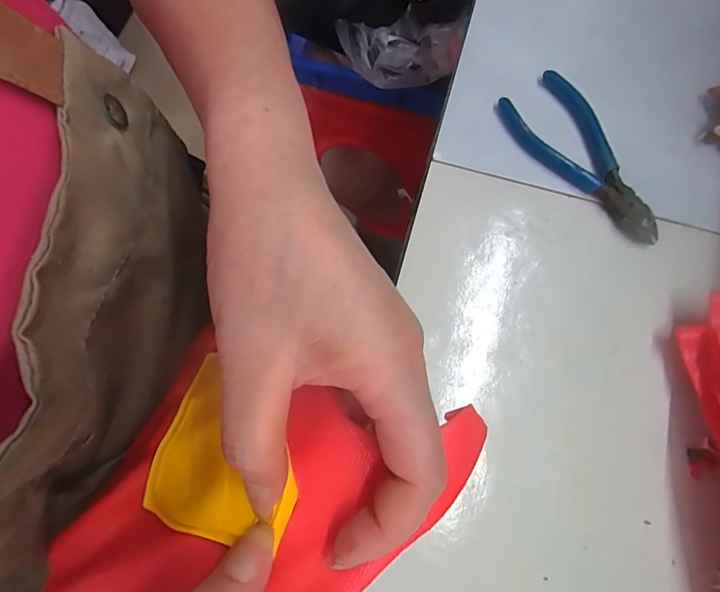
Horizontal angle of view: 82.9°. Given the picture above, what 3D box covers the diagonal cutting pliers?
[{"bbox_3d":[0.147,-0.090,0.261,0.050,0.012,0.125,-40,79,-10],"label":"diagonal cutting pliers"}]

